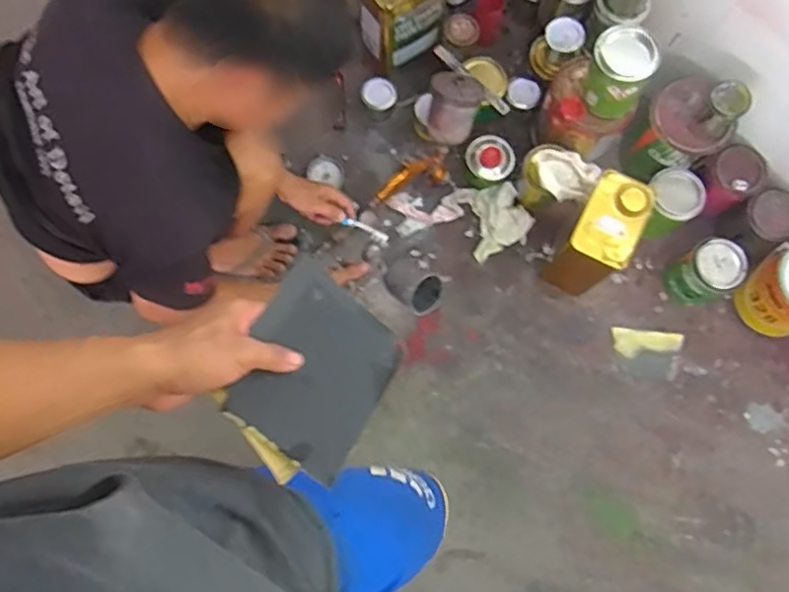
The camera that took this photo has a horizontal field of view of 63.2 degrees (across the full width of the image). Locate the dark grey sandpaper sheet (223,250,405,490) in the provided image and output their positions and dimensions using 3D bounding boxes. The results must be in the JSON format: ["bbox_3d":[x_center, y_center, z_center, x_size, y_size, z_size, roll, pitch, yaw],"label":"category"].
[{"bbox_3d":[-0.066,0.061,0.547,0.127,0.011,0.146,42,61,-16],"label":"dark grey sandpaper sheet"}]

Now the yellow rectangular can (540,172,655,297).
[{"bbox_3d":[0.389,-0.112,1.239,0.125,0.234,0.178,29,81,5],"label":"yellow rectangular can"}]

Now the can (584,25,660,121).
[{"bbox_3d":[0.406,-0.403,1.161,0.116,0.119,0.120,0,77,0],"label":"can"}]

